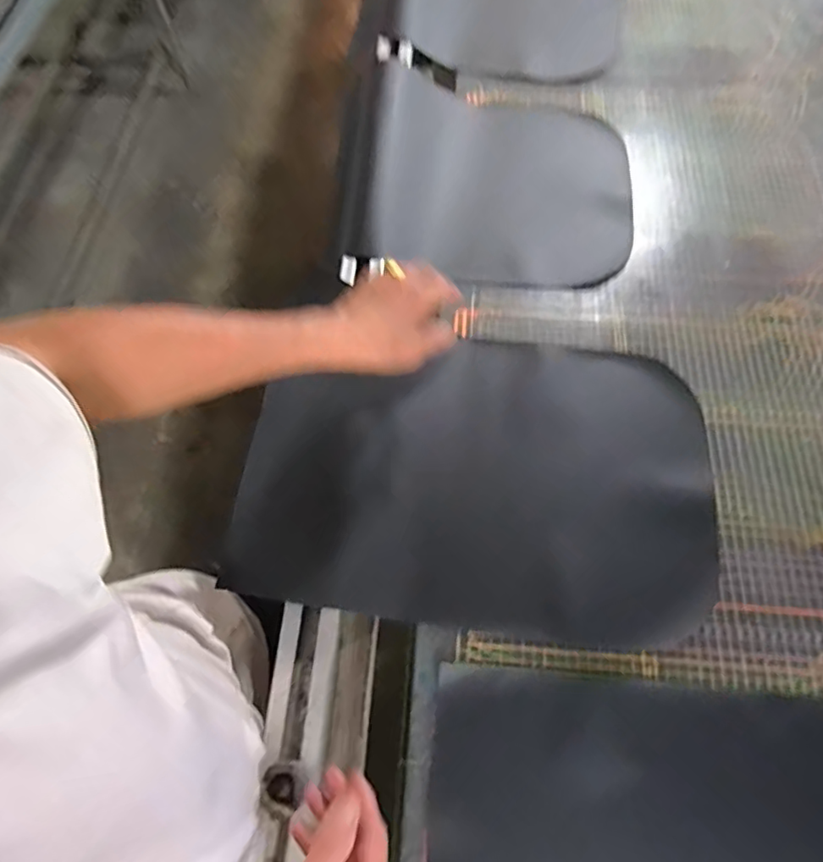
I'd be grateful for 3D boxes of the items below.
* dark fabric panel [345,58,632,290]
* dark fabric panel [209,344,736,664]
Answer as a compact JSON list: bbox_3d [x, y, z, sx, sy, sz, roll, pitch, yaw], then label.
[{"bbox_3d":[0.101,-0.342,0.739,0.374,0.043,0.318,6,65,6],"label":"dark fabric panel"},{"bbox_3d":[0.077,0.034,0.554,0.451,0.084,0.310,7,67,3],"label":"dark fabric panel"}]

